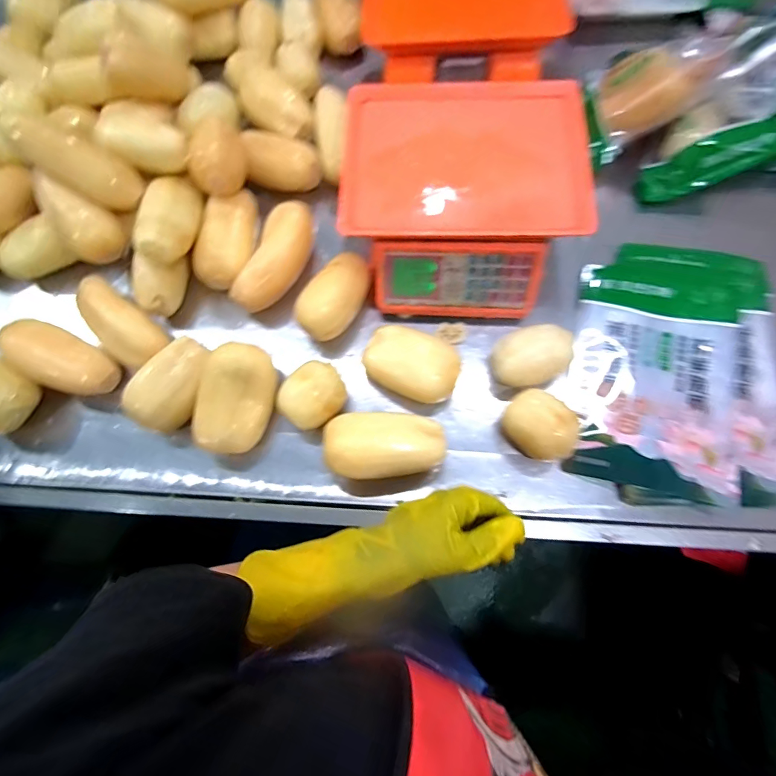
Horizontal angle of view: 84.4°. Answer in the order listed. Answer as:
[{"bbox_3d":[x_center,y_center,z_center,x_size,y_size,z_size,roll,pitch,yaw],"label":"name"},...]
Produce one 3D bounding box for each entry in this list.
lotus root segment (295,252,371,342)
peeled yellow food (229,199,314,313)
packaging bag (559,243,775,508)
[{"bbox_3d":[-0.071,-0.122,0.584,0.063,0.065,0.123,29,77,9],"label":"lotus root segment"},{"bbox_3d":[-0.157,-0.182,0.601,0.068,0.049,0.163,20,75,7],"label":"peeled yellow food"},{"bbox_3d":[0.375,-0.032,0.557,0.249,0.037,0.352,6,74,3],"label":"packaging bag"}]

